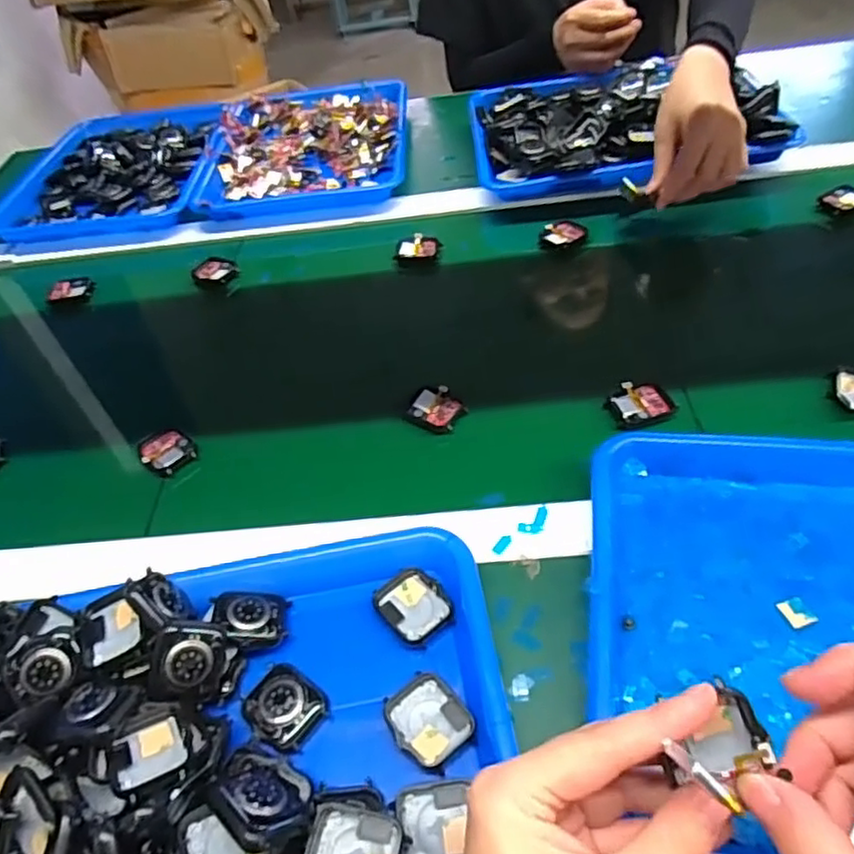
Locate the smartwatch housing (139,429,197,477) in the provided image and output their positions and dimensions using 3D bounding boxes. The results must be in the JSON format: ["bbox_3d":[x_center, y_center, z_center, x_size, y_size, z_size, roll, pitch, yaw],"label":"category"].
[{"bbox_3d":[-0.210,0.018,0.524,0.039,0.008,0.046,-37,56,-22],"label":"smartwatch housing"}]

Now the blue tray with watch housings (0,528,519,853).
[{"bbox_3d":[-0.122,0.177,0.325,0.331,0.054,0.255,-10,50,-2],"label":"blue tray with watch housings"}]

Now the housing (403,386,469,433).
[{"bbox_3d":[0.008,-0.014,0.519,0.045,0.006,0.040,18,55,20],"label":"housing"}]

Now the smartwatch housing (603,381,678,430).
[{"bbox_3d":[0.164,-0.018,0.501,0.047,0.012,0.036,-17,51,-8],"label":"smartwatch housing"}]

